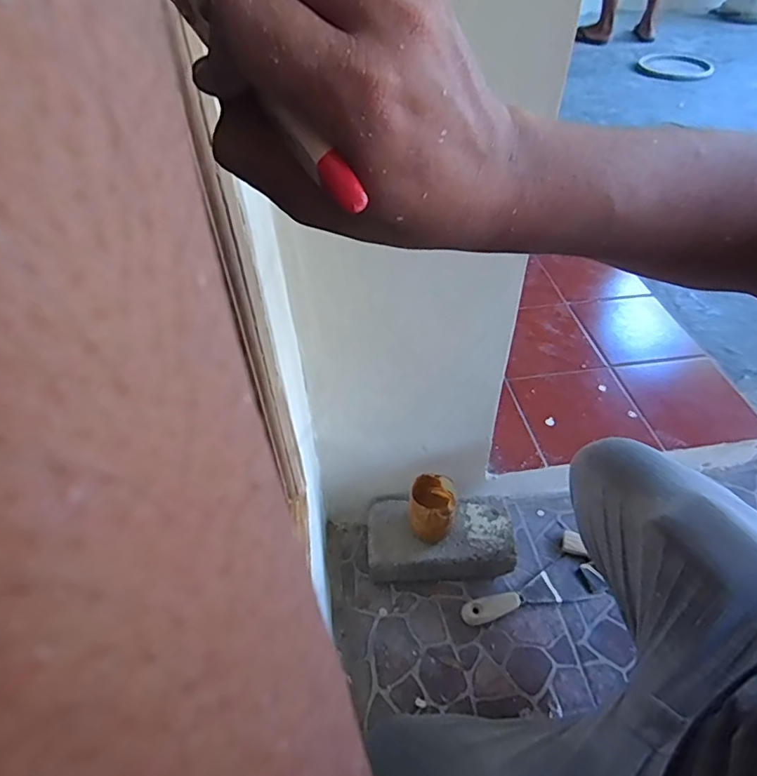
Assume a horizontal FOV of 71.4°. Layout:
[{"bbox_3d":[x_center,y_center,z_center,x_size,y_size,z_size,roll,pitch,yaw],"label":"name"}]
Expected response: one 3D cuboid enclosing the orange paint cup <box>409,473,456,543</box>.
[{"bbox_3d":[0.075,0.164,0.727,0.061,0.074,0.073,8,47,9],"label":"orange paint cup"}]

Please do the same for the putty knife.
[{"bbox_3d":[0.182,0.292,0.726,0.141,0.022,0.038,-14,47,-12],"label":"putty knife"}]

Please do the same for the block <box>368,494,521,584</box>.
[{"bbox_3d":[0.089,0.219,0.771,0.209,0.062,0.113,-3,46,-1],"label":"block"}]

